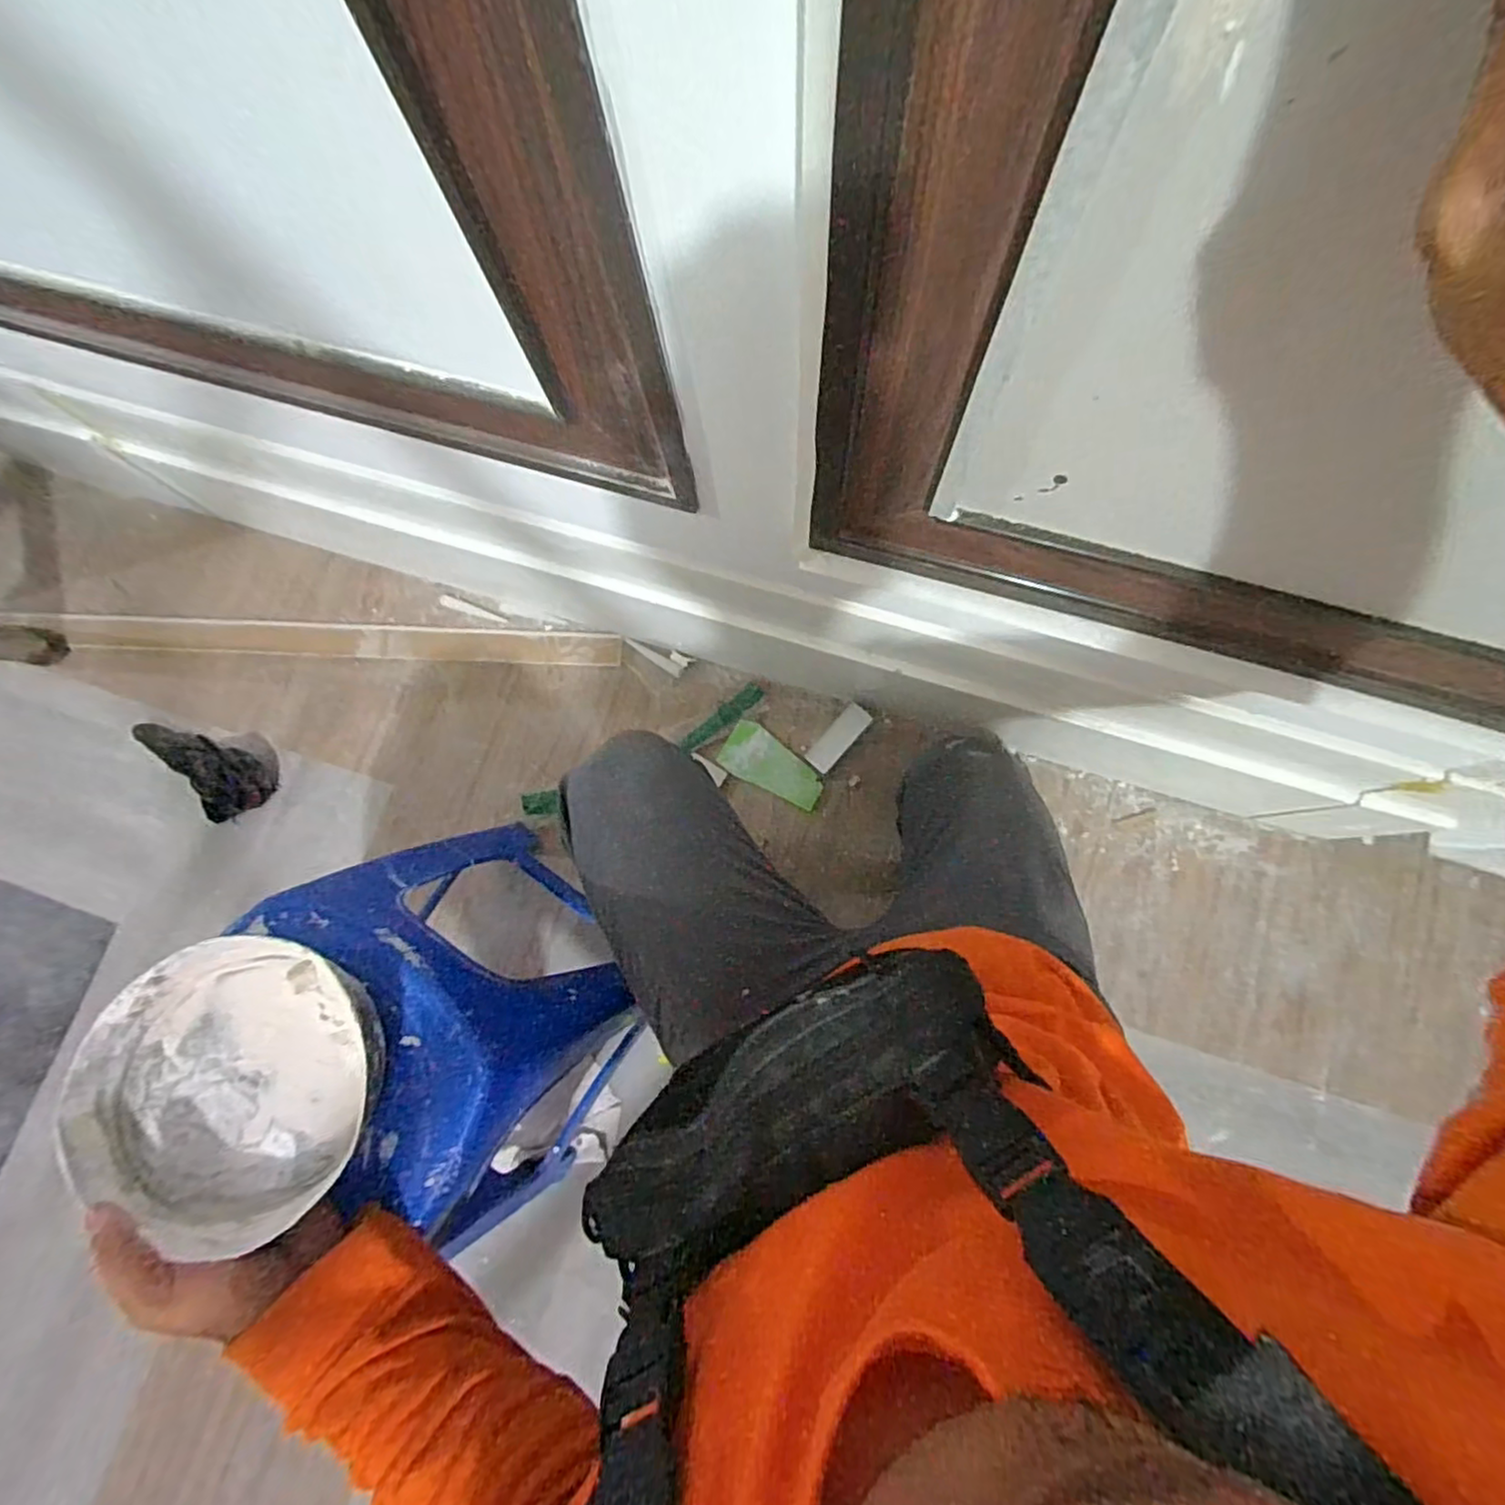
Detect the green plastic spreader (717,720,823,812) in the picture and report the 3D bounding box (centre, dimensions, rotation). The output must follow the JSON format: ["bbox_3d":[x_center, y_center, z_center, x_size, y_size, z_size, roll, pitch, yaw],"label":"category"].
[{"bbox_3d":[0.030,0.018,0.931,0.148,0.011,0.073,30,82,8],"label":"green plastic spreader"}]

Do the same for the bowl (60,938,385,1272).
[{"bbox_3d":[-0.331,0.211,0.426,0.172,0.062,0.171,-1,83,5],"label":"bowl"}]

